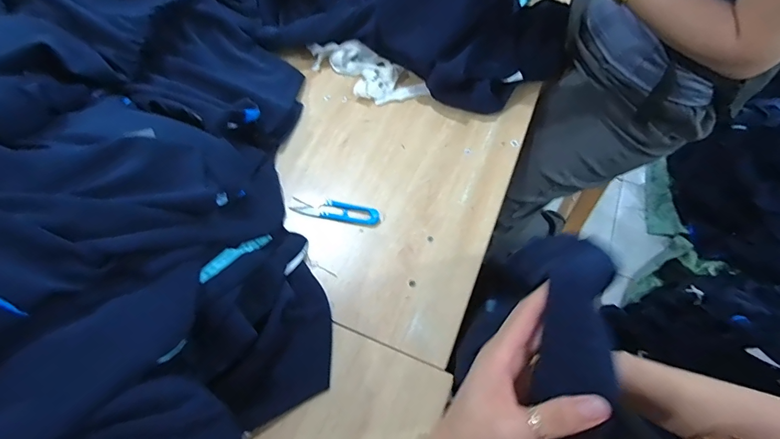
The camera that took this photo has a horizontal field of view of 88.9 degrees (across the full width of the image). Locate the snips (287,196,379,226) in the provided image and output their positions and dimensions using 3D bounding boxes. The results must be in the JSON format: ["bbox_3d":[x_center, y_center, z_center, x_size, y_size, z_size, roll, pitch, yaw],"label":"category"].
[{"bbox_3d":[-0.073,-0.013,0.536,0.121,0.008,0.028,12,62,3],"label":"snips"}]

